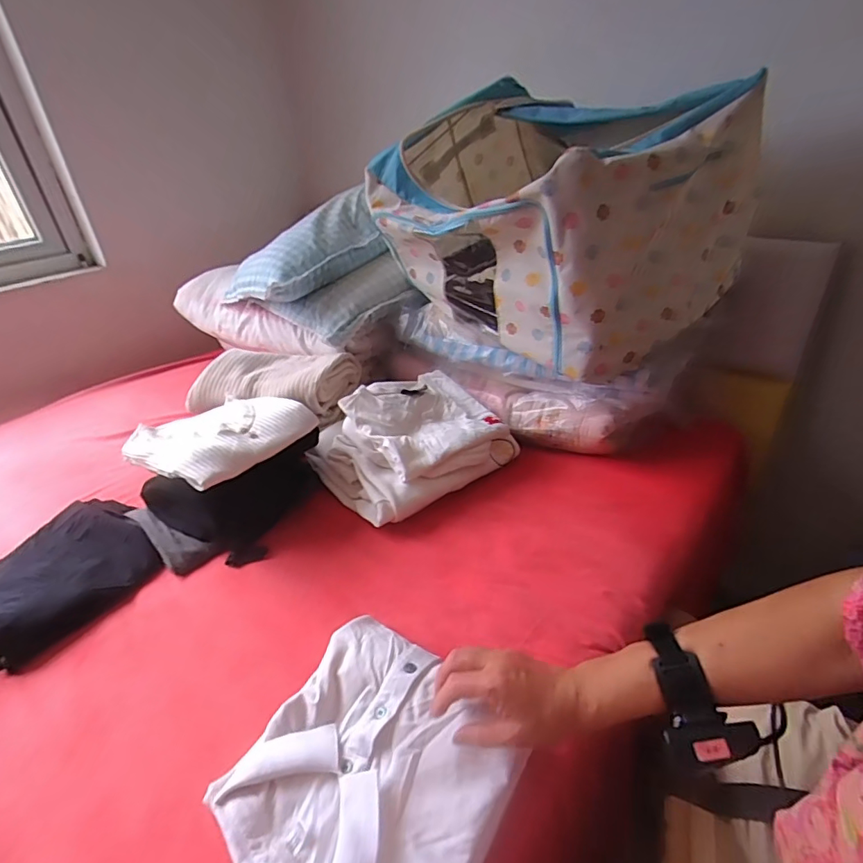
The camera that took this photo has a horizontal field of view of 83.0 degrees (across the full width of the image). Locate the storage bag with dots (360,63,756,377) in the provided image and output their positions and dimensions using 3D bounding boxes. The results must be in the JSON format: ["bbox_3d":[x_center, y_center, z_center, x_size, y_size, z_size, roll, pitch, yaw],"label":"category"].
[{"bbox_3d":[0.218,-0.372,0.888,0.549,0.358,0.429,24,42,37],"label":"storage bag with dots"}]

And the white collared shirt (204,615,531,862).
[{"bbox_3d":[-0.055,0.317,0.460,0.232,0.038,0.233,21,40,30],"label":"white collared shirt"}]

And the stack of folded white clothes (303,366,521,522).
[{"bbox_3d":[-0.027,0.010,0.875,0.323,0.130,0.228,-25,40,-30],"label":"stack of folded white clothes"}]

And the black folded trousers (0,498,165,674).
[{"bbox_3d":[-0.529,0.200,0.702,0.212,0.045,0.250,17,38,26],"label":"black folded trousers"}]

